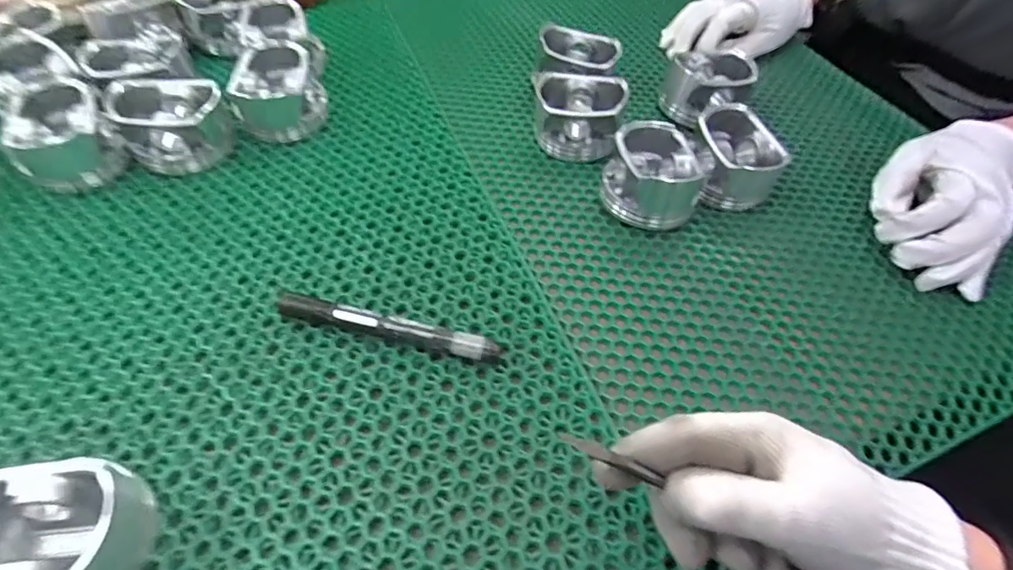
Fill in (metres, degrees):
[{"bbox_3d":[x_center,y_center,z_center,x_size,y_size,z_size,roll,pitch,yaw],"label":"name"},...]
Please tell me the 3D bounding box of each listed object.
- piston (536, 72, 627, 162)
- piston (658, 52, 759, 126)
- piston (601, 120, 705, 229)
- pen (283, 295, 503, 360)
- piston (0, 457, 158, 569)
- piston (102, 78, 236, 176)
[{"bbox_3d":[0.063,-0.150,0.454,0.076,0.051,0.066,7,53,1],"label":"piston"},{"bbox_3d":[0.186,-0.185,0.480,0.060,0.048,0.056,-17,56,-15],"label":"piston"},{"bbox_3d":[0.111,-0.087,0.405,0.068,0.052,0.071,-2,54,-5],"label":"piston"},{"bbox_3d":[-0.075,0.029,0.326,0.142,0.017,0.015,12,54,5],"label":"pen"},{"bbox_3d":[-0.213,0.120,0.233,0.076,0.048,0.063,-9,55,-10],"label":"piston"},{"bbox_3d":[-0.264,-0.129,0.411,0.075,0.051,0.065,12,54,5],"label":"piston"}]

